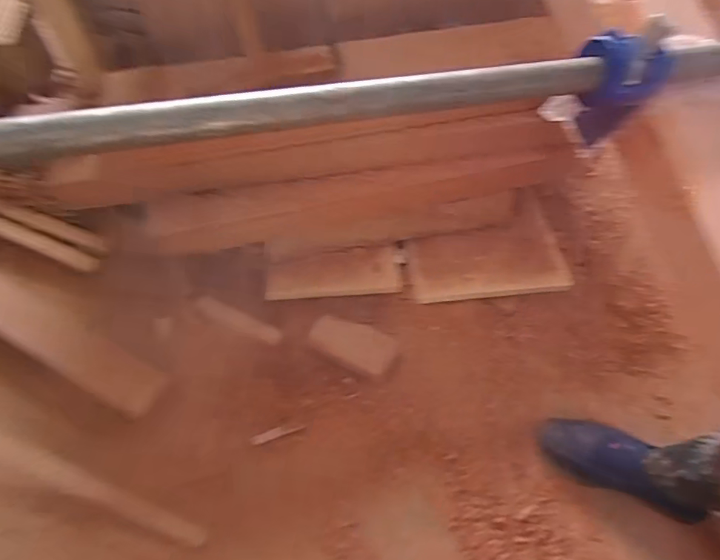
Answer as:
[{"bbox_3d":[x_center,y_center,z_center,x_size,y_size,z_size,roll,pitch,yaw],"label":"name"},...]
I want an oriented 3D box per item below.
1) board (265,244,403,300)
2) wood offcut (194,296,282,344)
[{"bbox_3d":[-0.049,-0.006,0.925,0.253,0.043,0.097,-6,58,-5],"label":"board"},{"bbox_3d":[-0.228,0.074,0.900,0.176,0.010,0.033,21,60,12],"label":"wood offcut"}]

